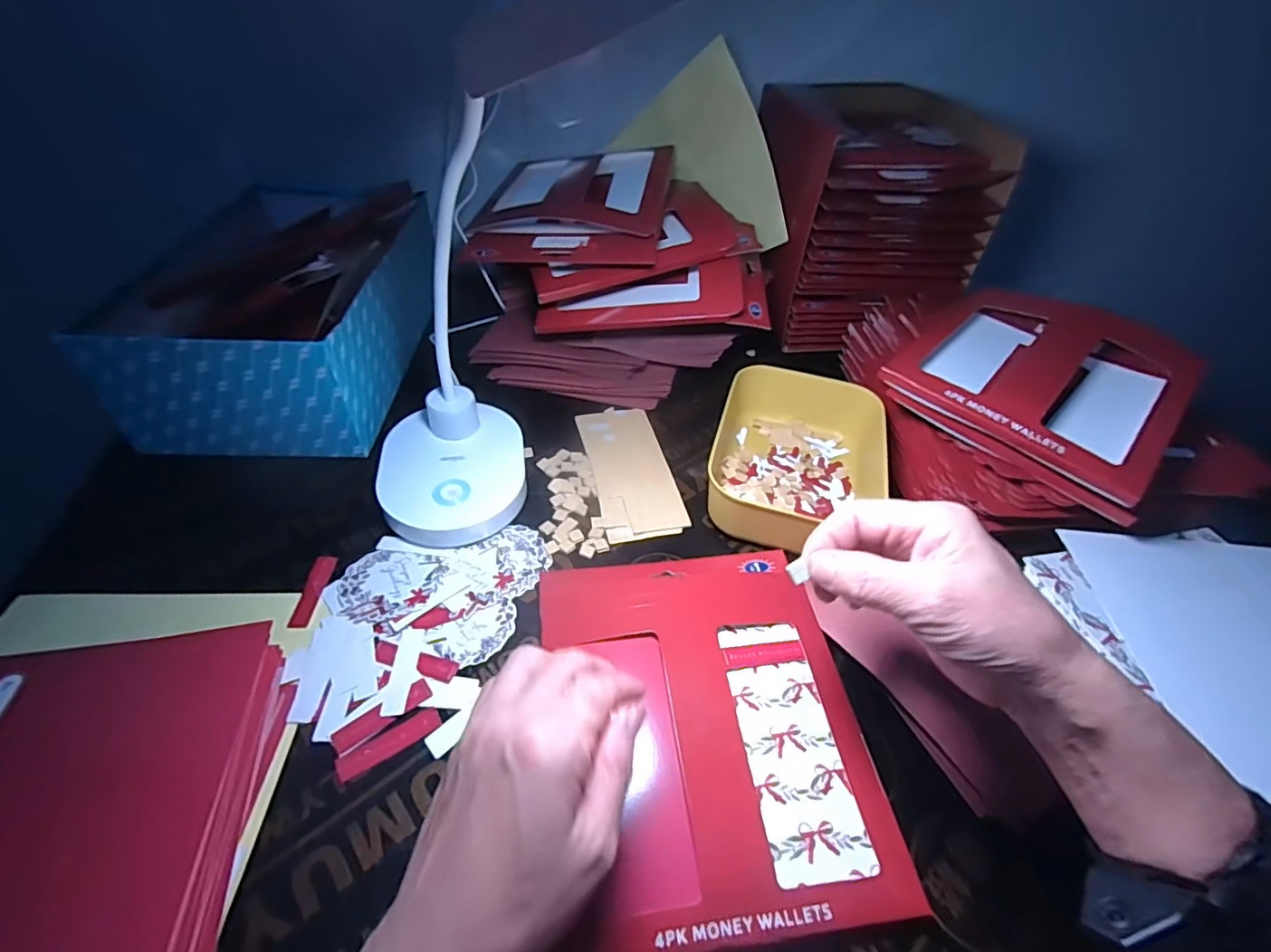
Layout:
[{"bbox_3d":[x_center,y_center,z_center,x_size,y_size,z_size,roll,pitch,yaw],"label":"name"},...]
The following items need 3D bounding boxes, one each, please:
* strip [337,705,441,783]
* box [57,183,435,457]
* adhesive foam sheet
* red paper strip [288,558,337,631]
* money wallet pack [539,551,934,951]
[{"bbox_3d":[-0.146,0.158,0.334,0.059,0.004,0.015,-26,51,-25],"label":"strip"},{"bbox_3d":[-0.334,-0.150,0.552,0.205,0.117,0.277,1,44,0],"label":"box"},{"bbox_3d":[-0.006,-0.009,0.513,0.070,0.009,0.162,-10,45,-10],"label":"adhesive foam sheet"},{"bbox_3d":[-0.230,0.082,0.403,0.015,0.004,0.059,3,45,-5],"label":"red paper strip"},{"bbox_3d":[0.042,0.143,0.354,0.185,0.023,0.234,-6,45,-6],"label":"money wallet pack"}]

